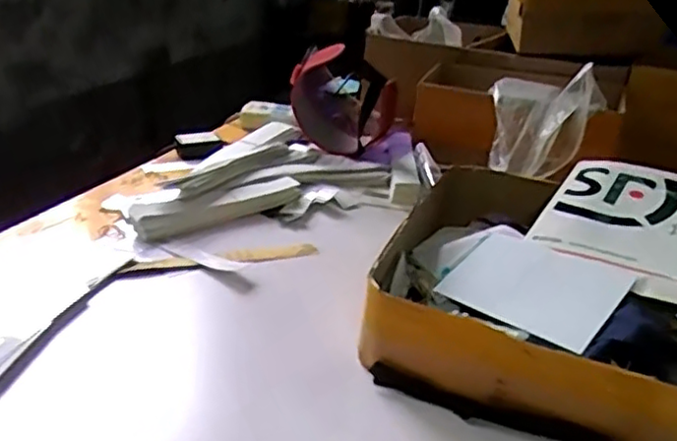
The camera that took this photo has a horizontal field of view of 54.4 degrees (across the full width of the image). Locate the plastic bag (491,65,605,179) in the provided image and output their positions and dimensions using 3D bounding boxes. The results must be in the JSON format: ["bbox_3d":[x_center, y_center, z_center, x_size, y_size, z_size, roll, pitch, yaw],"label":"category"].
[{"bbox_3d":[0.310,-0.150,0.994,0.163,0.130,0.135,11,27,15],"label":"plastic bag"}]

